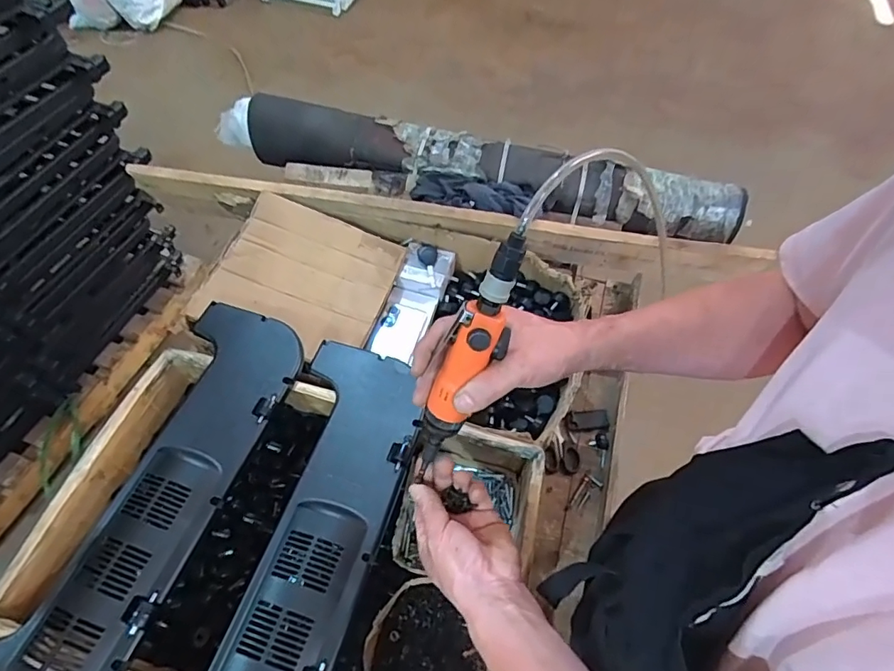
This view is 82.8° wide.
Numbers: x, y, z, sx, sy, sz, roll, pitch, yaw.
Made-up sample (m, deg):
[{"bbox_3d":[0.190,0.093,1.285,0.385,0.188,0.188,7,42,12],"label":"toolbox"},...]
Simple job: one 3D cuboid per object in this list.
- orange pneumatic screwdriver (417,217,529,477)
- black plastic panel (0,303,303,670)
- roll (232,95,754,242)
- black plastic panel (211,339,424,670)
[{"bbox_3d":[0.018,0.025,0.452,0.038,0.262,0.032,31,30,16],"label":"orange pneumatic screwdriver"},{"bbox_3d":[-0.328,0.160,0.572,0.156,0.029,0.472,17,58,8],"label":"black plastic panel"},{"bbox_3d":[0.023,-0.302,0.926,0.977,0.106,0.124,15,58,6],"label":"roll"},{"bbox_3d":[-0.155,0.215,0.547,0.158,0.022,0.470,15,56,7],"label":"black plastic panel"}]

